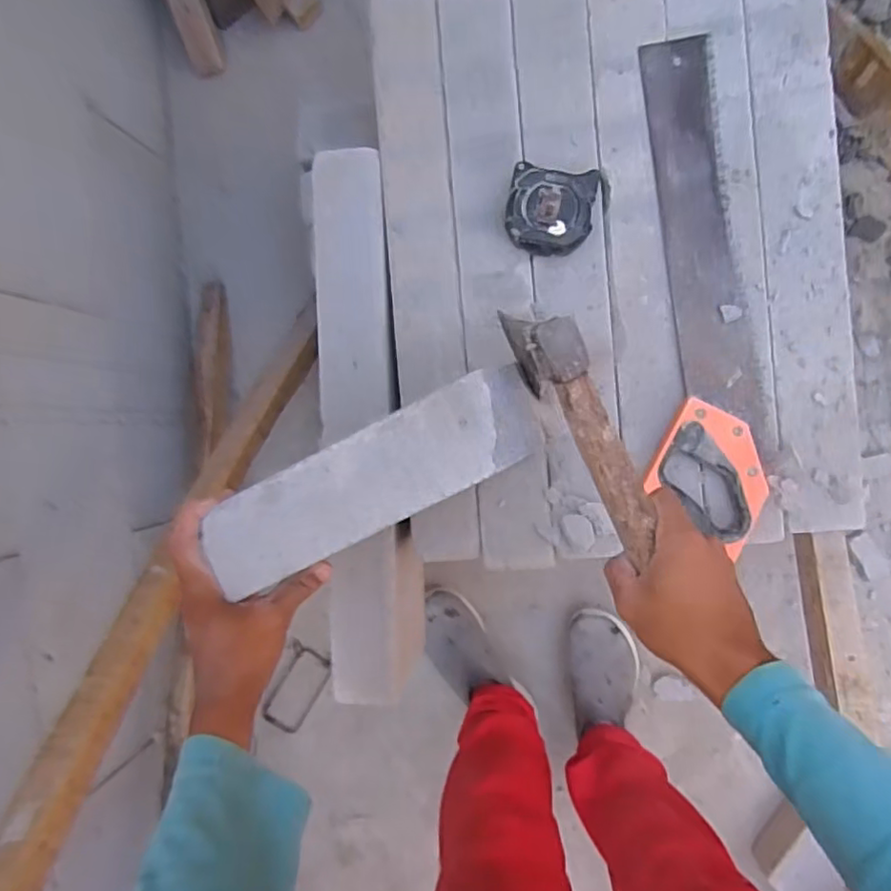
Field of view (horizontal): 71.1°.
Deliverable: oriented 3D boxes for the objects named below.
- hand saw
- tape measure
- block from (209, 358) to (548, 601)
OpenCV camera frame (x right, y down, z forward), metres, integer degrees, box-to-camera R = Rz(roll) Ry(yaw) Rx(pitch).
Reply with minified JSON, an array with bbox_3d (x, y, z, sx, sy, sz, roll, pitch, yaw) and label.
[{"bbox_3d":[0.238,-0.150,0.603,0.107,0.013,0.477,-7,89,5],"label":"hand saw"},{"bbox_3d":[0.105,-0.233,0.618,0.094,0.039,0.090,10,92,5],"label":"tape measure"},{"bbox_3d":[-0.051,0.028,0.481,0.272,0.064,0.079,-27,89,2],"label":"block"}]

